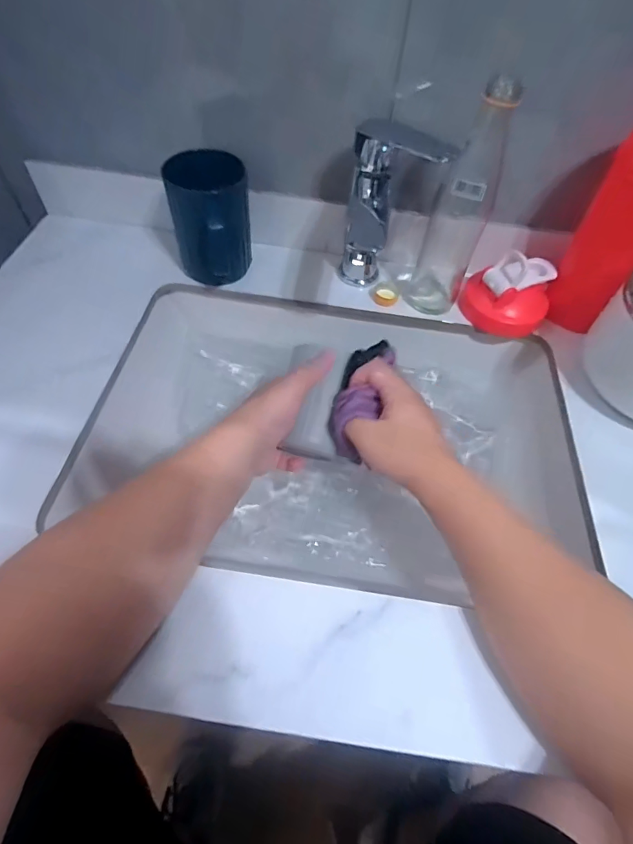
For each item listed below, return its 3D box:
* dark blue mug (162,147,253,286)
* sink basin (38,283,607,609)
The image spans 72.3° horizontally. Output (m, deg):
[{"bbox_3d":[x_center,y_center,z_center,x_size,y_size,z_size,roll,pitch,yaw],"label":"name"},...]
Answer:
[{"bbox_3d":[-0.109,-0.208,0.459,0.080,0.124,0.082,-4,57,-7],"label":"dark blue mug"},{"bbox_3d":[0.021,-0.004,0.476,0.457,0.111,0.321,7,56,0],"label":"sink basin"}]

